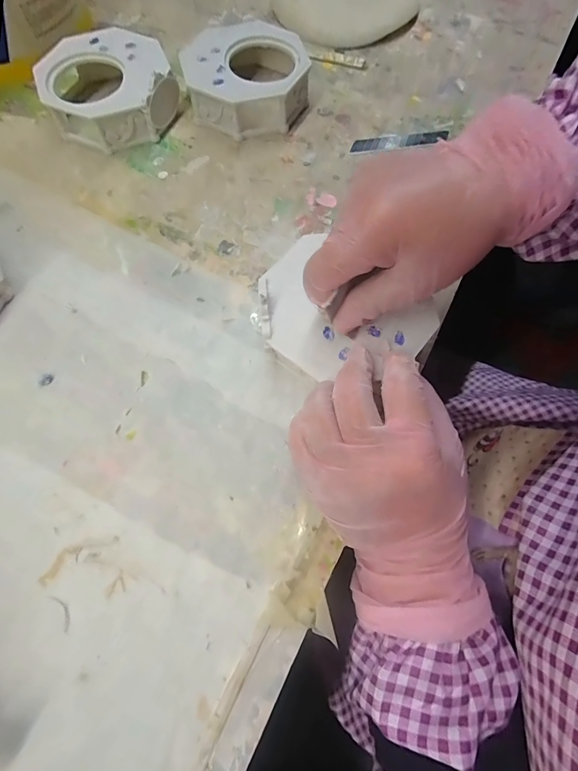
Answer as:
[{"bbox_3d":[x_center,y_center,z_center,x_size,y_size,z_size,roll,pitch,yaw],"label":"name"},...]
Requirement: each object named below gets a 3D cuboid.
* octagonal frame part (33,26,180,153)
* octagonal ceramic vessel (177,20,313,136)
[{"bbox_3d":[-0.168,-0.283,0.345,0.118,0.042,0.115,-23,71,-9],"label":"octagonal frame part"},{"bbox_3d":[-0.042,-0.303,0.355,0.114,0.041,0.115,-13,70,-5],"label":"octagonal ceramic vessel"}]

